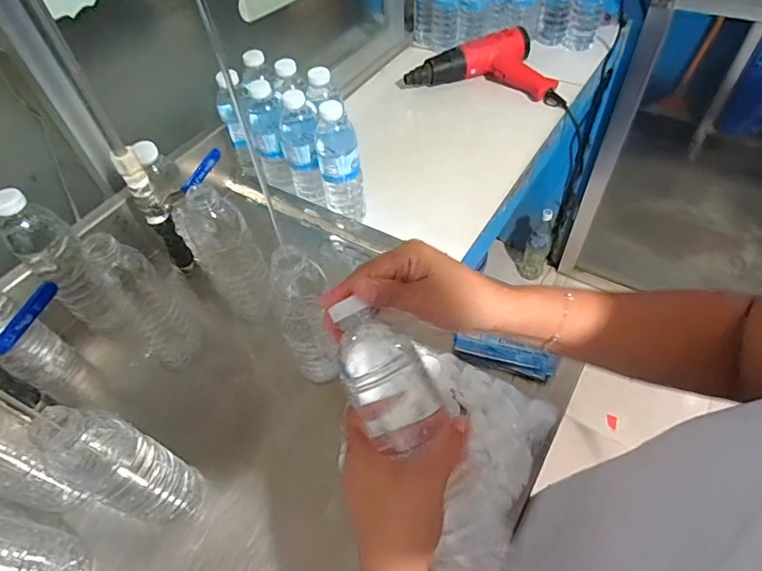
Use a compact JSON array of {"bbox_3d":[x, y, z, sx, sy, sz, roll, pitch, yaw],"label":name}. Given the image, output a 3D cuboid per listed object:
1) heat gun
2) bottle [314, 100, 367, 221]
[{"bbox_3d":[0.227,-0.460,0.974,0.321,0.072,0.150,13,55,15],"label":"heat gun"},{"bbox_3d":[-0.060,-0.176,0.684,0.060,0.179,0.052,-8,52,-1],"label":"bottle"}]

